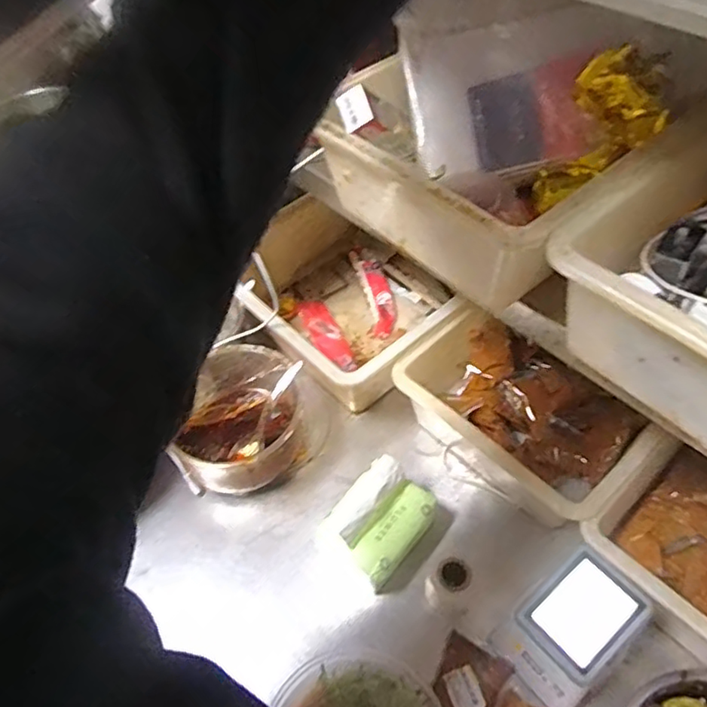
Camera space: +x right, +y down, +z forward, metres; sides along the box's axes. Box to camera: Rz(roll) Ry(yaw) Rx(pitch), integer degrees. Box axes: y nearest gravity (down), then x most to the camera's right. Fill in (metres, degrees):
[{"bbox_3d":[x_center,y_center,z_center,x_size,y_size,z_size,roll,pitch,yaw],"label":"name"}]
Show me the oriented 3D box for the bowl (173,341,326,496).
[{"bbox_3d":[-0.139,0.086,0.761,0.186,0.099,0.167,-18,52,-10],"label":"bowl"}]

